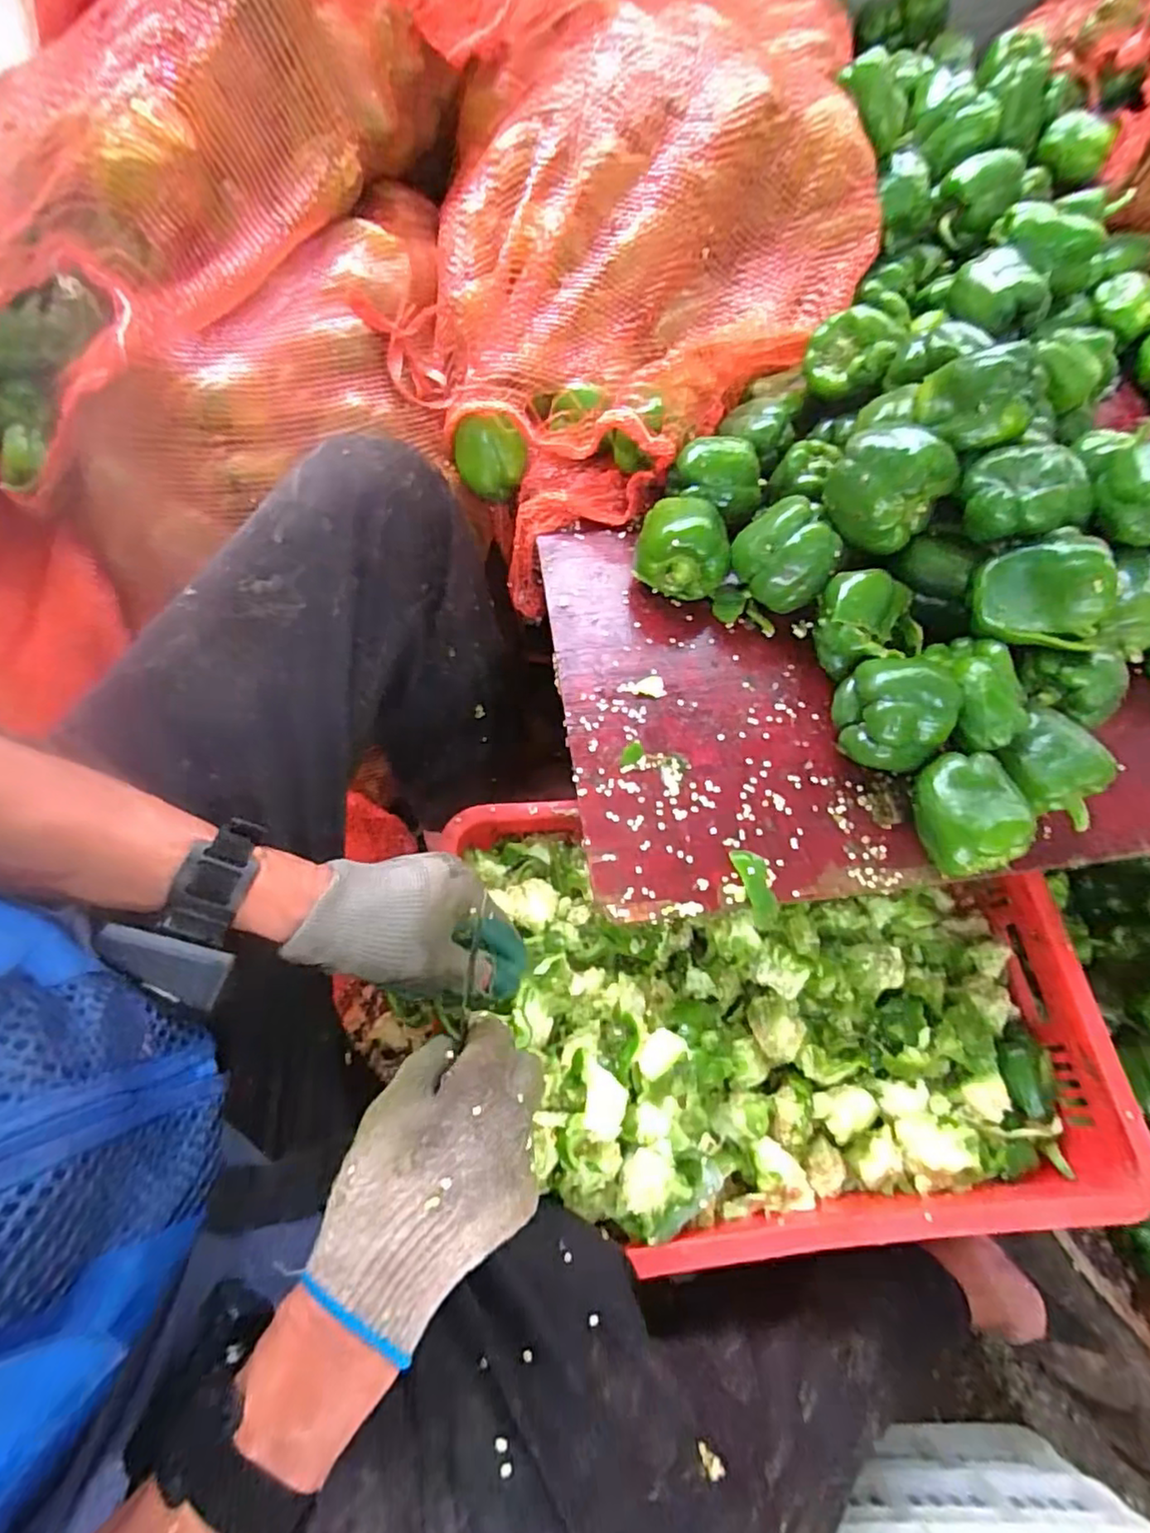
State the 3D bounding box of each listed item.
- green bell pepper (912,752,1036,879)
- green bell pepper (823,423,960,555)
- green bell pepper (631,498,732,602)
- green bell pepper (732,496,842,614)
[{"bbox_3d":[0.283,0.036,0.479,0.063,0.061,0.085,-10,65,-7],"label":"green bell pepper"},{"bbox_3d":[0.249,-0.226,0.520,0.085,0.064,0.076,34,68,13],"label":"green bell pepper"},{"bbox_3d":[0.094,-0.190,0.564,0.078,0.062,0.065,11,65,3],"label":"green bell pepper"},{"bbox_3d":[0.172,-0.176,0.543,0.058,0.057,0.081,-41,72,-19],"label":"green bell pepper"}]

